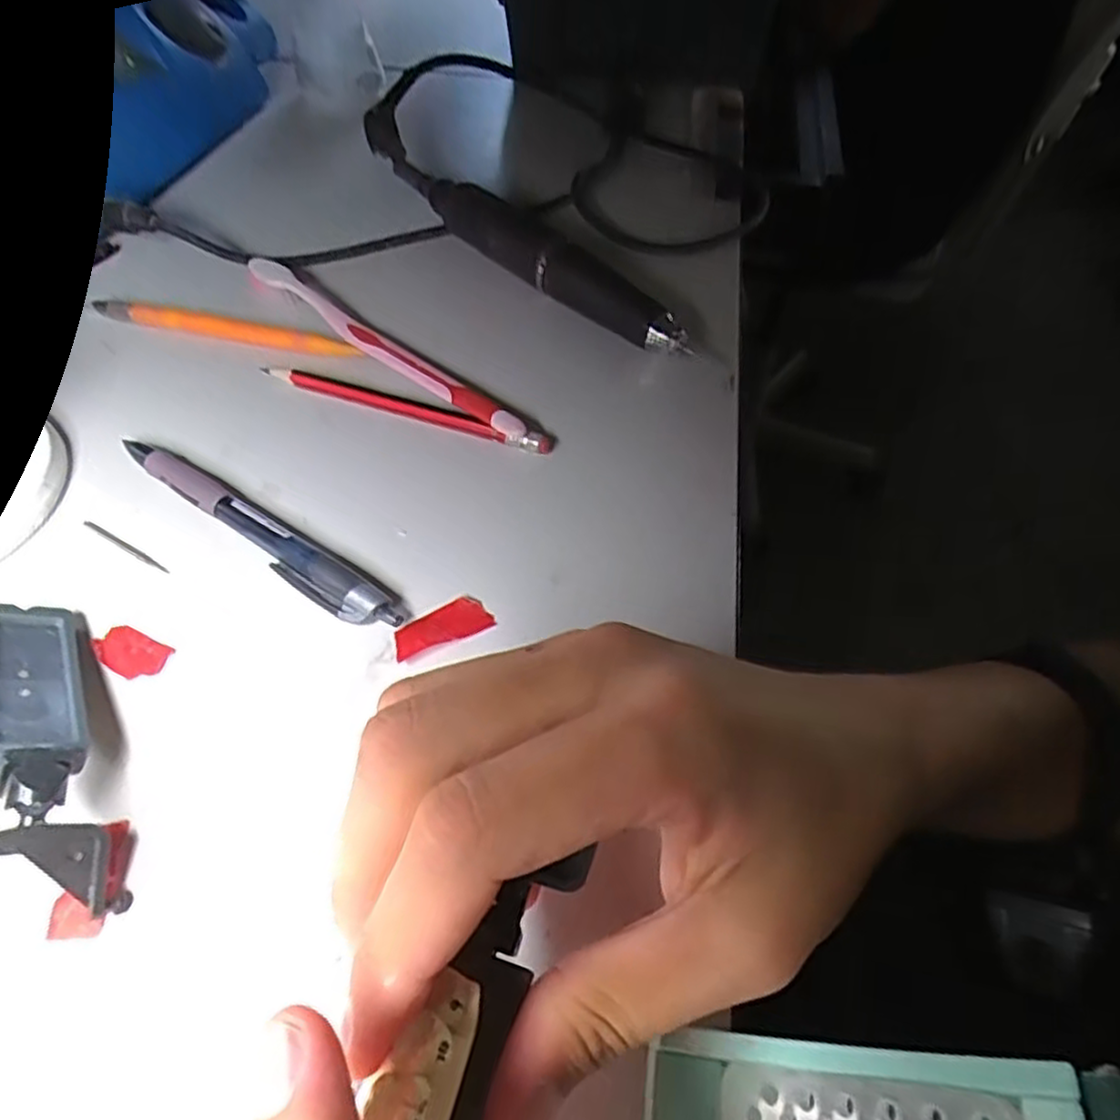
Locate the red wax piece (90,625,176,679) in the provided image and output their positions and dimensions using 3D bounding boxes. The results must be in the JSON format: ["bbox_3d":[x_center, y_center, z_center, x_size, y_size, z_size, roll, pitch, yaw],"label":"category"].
[{"bbox_3d":[-0.142,0.030,0.235,0.025,0.004,0.014,21,57,13],"label":"red wax piece"}]

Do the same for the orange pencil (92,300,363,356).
[{"bbox_3d":[-0.153,-0.106,0.327,0.130,0.005,0.014,13,55,9],"label":"orange pencil"}]

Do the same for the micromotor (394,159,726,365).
[{"bbox_3d":[-0.016,-0.150,0.347,0.021,0.027,0.206,-38,63,-24],"label":"micromotor"}]

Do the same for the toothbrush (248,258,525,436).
[{"bbox_3d":[-0.082,-0.096,0.316,0.171,0.011,0.010,35,61,22],"label":"toothbrush"}]

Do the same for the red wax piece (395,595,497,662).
[{"bbox_3d":[-0.040,0.022,0.240,0.033,0.004,0.015,-23,58,-16],"label":"red wax piece"}]

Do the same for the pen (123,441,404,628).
[{"bbox_3d":[-0.113,-0.011,0.259,0.137,0.011,0.015,30,59,19],"label":"pen"}]

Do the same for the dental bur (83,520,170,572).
[{"bbox_3d":[-0.159,-0.006,0.260,0.044,0.004,0.004,27,58,17],"label":"dental bur"}]

